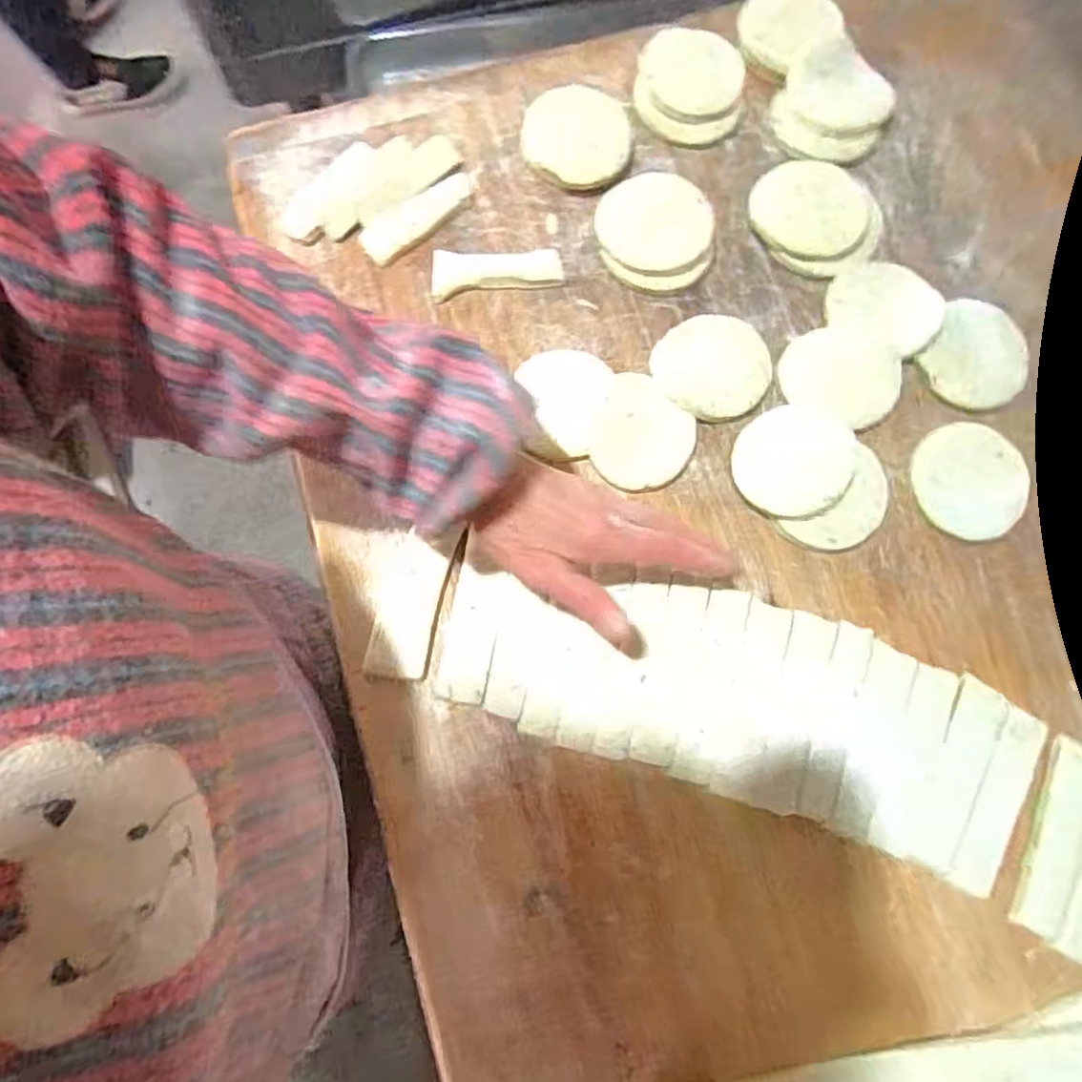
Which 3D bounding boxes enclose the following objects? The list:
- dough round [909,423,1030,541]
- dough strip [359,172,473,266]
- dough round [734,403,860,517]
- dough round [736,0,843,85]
[{"bbox_3d":[0.279,-0.040,0.425,0.070,0.011,0.073,0,76,0],"label":"dough round"},{"bbox_3d":[-0.088,-0.234,0.470,0.092,0.014,0.029,-39,79,-8],"label":"dough strip"},{"bbox_3d":[0.162,-0.052,0.422,0.070,0.008,0.072,-1,85,15],"label":"dough round"},{"bbox_3d":[0.185,-0.391,0.501,0.069,0.025,0.065,0,76,0],"label":"dough round"}]

